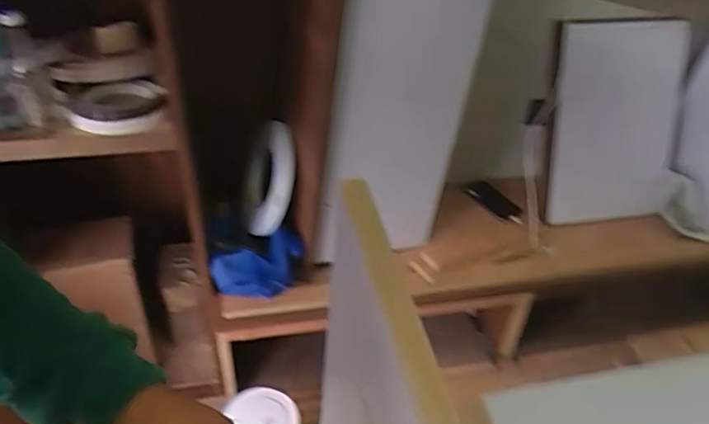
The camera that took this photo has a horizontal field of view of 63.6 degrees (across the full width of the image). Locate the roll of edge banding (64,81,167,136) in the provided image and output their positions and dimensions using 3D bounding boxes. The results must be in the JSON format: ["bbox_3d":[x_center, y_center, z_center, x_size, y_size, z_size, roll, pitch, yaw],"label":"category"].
[{"bbox_3d":[-0.420,-0.192,1.043,0.177,0.052,0.128,7,40,3],"label":"roll of edge banding"}]

